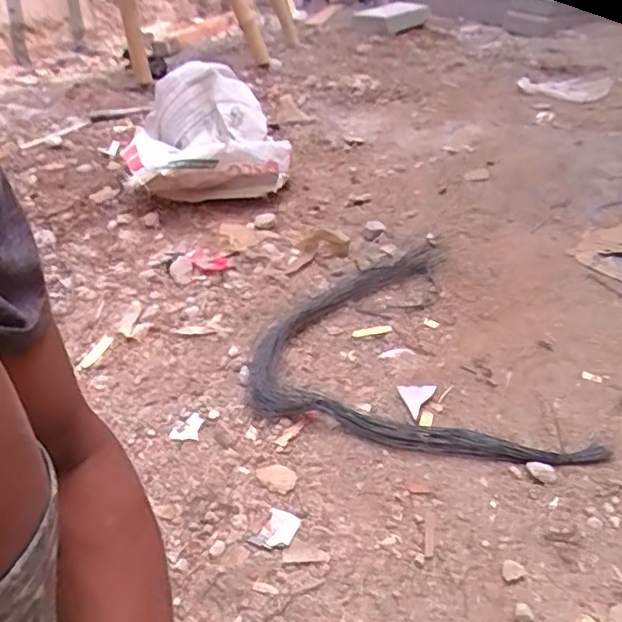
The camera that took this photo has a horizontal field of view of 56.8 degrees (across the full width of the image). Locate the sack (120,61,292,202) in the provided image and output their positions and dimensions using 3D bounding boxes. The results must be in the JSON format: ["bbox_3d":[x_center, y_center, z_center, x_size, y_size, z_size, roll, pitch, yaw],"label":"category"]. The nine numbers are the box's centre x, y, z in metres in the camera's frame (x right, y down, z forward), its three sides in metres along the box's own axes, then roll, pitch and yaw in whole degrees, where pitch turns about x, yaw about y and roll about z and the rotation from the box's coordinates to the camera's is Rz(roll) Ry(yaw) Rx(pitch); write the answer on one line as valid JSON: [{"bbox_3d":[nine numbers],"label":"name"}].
[{"bbox_3d":[-0.231,-0.362,1.233,0.311,0.213,0.358,-13,37,-12],"label":"sack"}]

